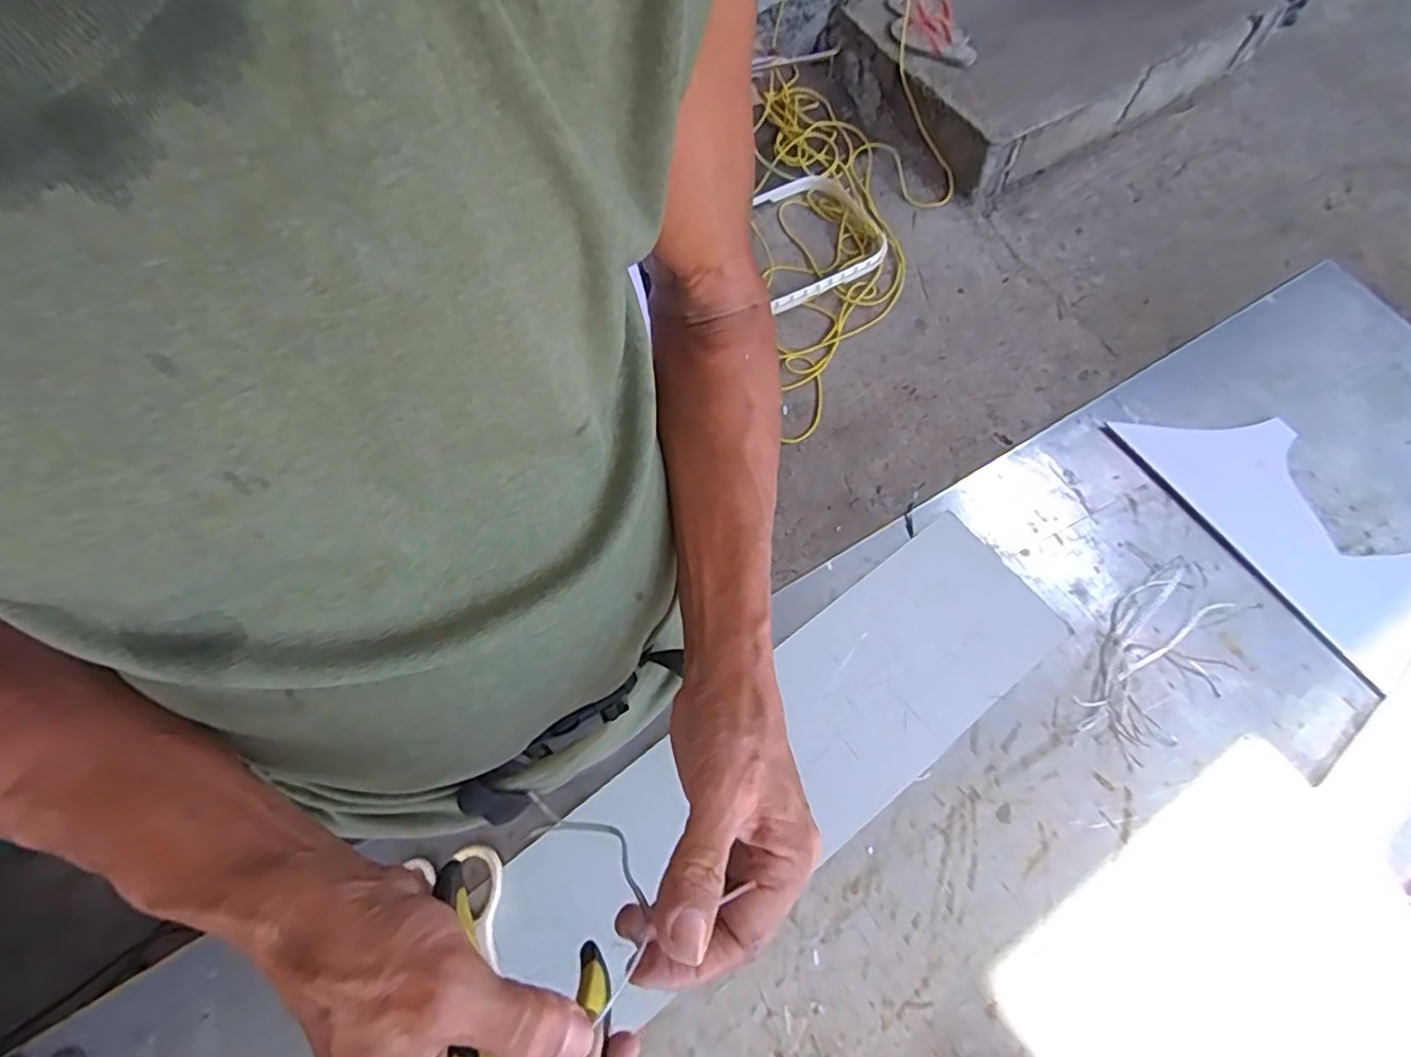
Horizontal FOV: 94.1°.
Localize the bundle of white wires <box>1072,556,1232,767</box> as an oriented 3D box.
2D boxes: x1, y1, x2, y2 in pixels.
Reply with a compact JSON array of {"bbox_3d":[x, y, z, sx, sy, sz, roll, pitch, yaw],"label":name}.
[{"bbox_3d":[0.359,0.103,0.520,0.085,0.008,0.174,37,73,14],"label":"bundle of white wires"}]

